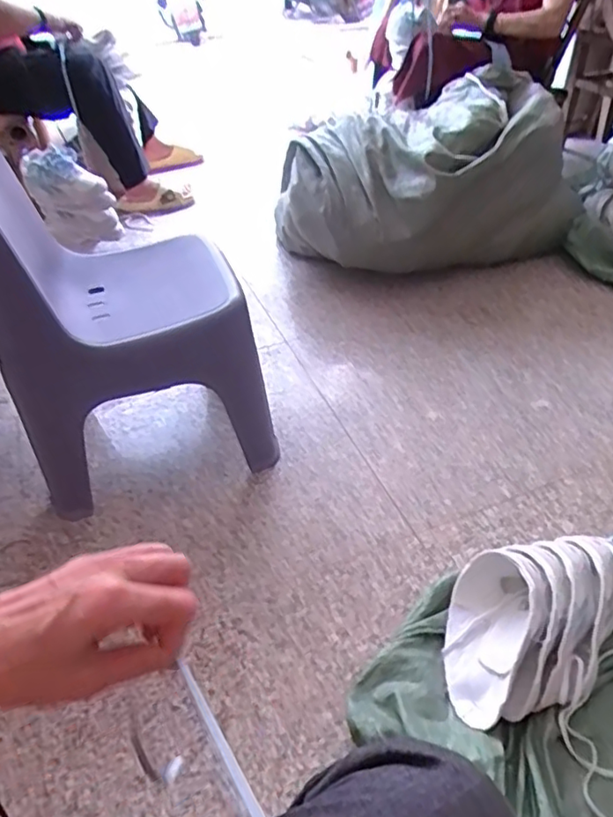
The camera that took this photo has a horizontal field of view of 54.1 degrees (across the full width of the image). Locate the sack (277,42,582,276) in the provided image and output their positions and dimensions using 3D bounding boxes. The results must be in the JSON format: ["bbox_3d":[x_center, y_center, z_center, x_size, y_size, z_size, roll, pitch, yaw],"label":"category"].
[{"bbox_3d":[0.327,-0.614,1.654,0.743,0.371,0.466,-21,46,-20],"label":"sack"}]

